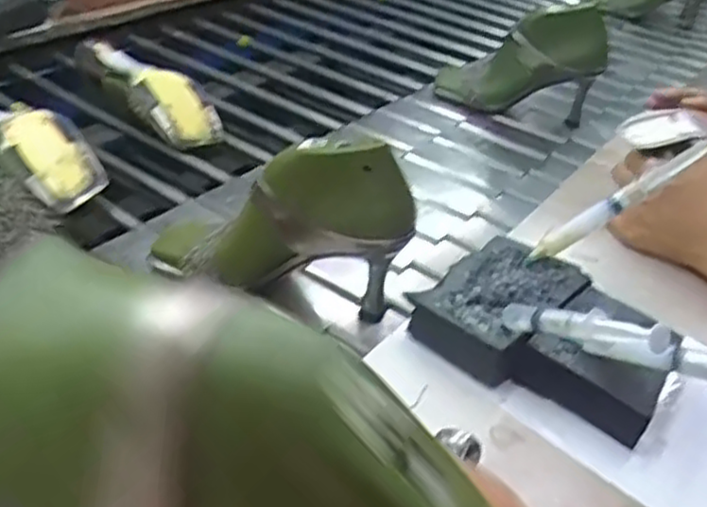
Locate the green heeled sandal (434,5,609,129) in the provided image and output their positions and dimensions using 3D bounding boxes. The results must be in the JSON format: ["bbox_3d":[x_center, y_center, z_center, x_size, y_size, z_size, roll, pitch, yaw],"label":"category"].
[{"bbox_3d":[0.222,-0.255,0.981,0.206,0.153,0.068,11,35,6],"label":"green heeled sandal"}]

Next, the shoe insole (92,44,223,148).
[{"bbox_3d":[-0.240,-0.198,0.859,0.218,0.050,0.078,42,45,15],"label":"shoe insole"}]

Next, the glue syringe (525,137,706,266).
[{"bbox_3d":[0.189,-0.037,0.534,0.020,0.154,0.012,41,26,-24],"label":"glue syringe"}]

